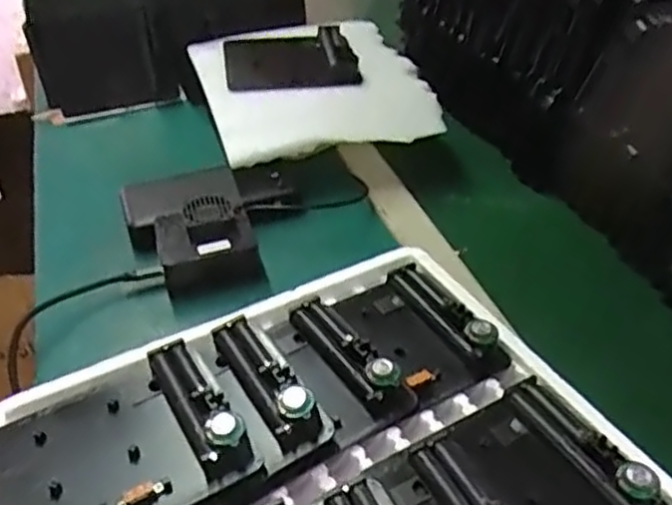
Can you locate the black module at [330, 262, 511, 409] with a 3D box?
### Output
[{"bbox_3d":[0.052,0.052,0.485,0.078,0.021,0.110,-23,44,-24],"label":"black module"}]

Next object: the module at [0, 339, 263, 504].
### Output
[{"bbox_3d":[-0.125,0.108,0.397,0.132,0.028,0.107,-22,43,-23],"label":"module"}]

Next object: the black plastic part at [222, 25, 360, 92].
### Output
[{"bbox_3d":[-0.050,-0.202,0.746,0.133,0.027,0.100,-7,40,-7],"label":"black plastic part"}]

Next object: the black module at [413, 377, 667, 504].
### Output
[{"bbox_3d":[0.106,0.123,0.385,0.103,0.025,0.109,-22,44,-23],"label":"black module"}]

